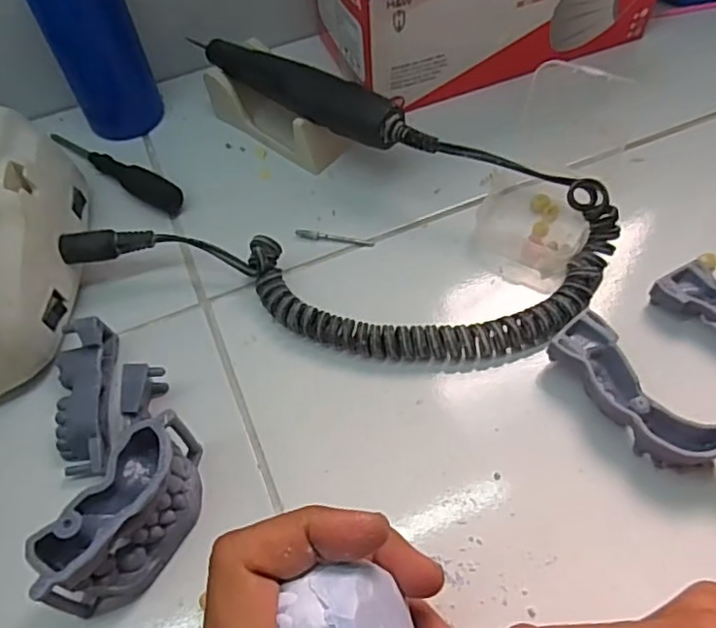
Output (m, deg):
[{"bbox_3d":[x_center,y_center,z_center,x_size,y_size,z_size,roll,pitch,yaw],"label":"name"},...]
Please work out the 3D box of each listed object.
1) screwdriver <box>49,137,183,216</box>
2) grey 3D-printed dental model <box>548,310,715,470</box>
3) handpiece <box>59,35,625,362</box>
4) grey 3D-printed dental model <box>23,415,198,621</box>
[{"bbox_3d":[-0.150,-0.089,0.395,0.108,0.012,0.017,29,64,20],"label":"screwdriver"},{"bbox_3d":[0.123,0.040,0.284,0.030,0.021,0.086,-36,63,-17],"label":"grey 3D-printed dental model"},{"bbox_3d":[-0.006,-0.052,0.336,0.257,0.048,0.160,22,62,16],"label":"handpiece"},{"bbox_3d":[-0.091,0.083,0.262,0.034,0.041,0.079,28,64,19],"label":"grey 3D-printed dental model"}]

